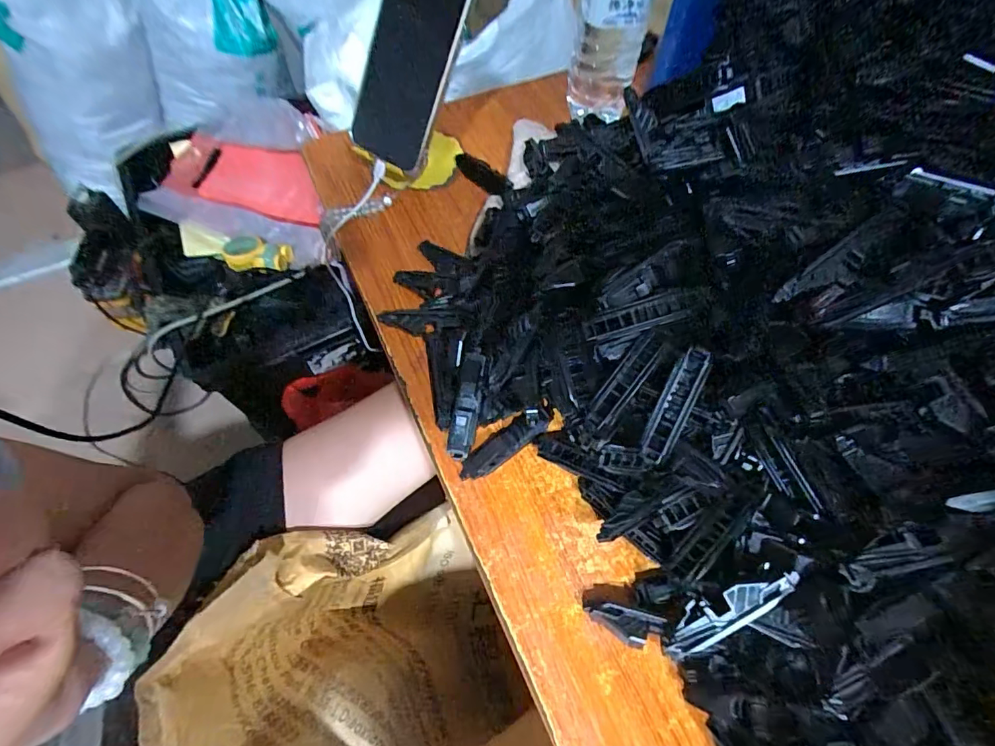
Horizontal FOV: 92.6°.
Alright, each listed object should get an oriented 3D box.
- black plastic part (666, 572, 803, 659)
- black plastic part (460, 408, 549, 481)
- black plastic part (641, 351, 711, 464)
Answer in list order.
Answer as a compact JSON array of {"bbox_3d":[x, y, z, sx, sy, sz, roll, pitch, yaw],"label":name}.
[{"bbox_3d":[0.123,0.129,0.257,0.080,0.006,0.020,-38,66,13],"label":"black plastic part"},{"bbox_3d":[0.005,0.051,0.344,0.074,0.015,0.019,-34,68,-17],"label":"black plastic part"},{"bbox_3d":[0.108,0.021,0.289,0.017,0.011,0.072,23,104,11],"label":"black plastic part"}]

